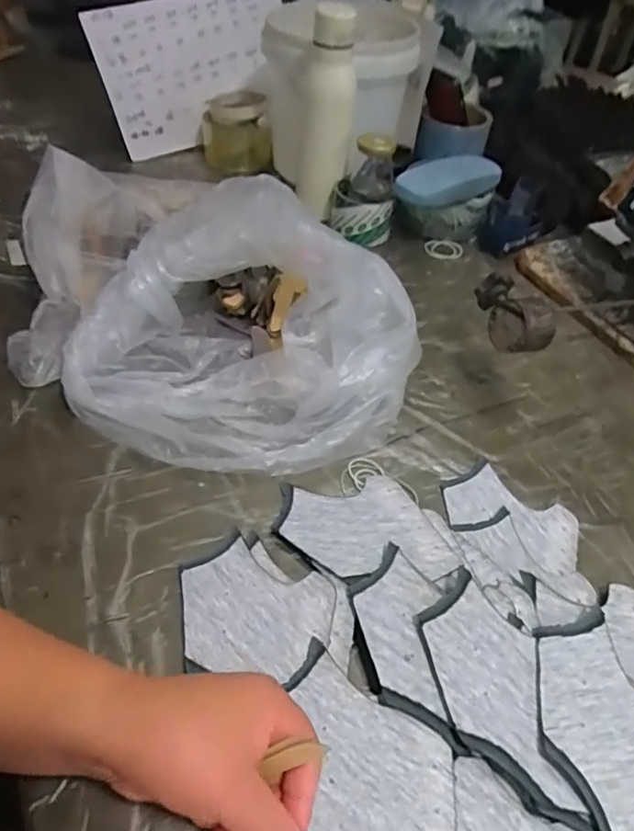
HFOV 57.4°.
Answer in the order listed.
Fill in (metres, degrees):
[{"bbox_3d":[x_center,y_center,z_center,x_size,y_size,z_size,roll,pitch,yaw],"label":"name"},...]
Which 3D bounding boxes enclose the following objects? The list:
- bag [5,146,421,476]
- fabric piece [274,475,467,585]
[{"bbox_3d":[-0.115,-0.101,0.537,0.387,0.136,0.251,27,51,20],"label":"bag"},{"bbox_3d":[0.035,0.089,0.457,0.124,0.010,0.100,-6,48,-9],"label":"fabric piece"}]

